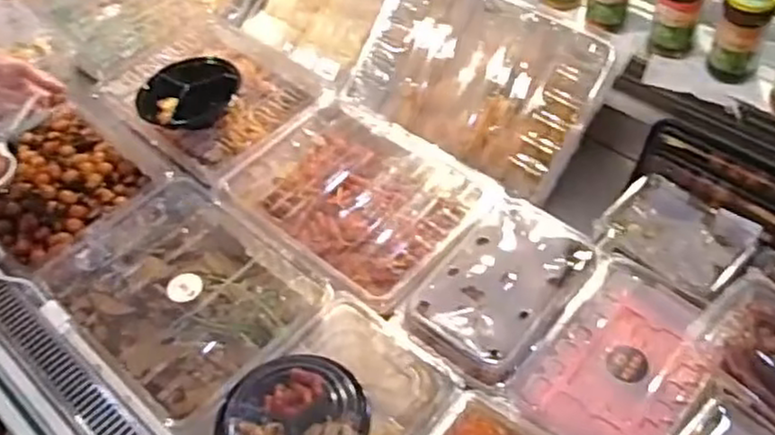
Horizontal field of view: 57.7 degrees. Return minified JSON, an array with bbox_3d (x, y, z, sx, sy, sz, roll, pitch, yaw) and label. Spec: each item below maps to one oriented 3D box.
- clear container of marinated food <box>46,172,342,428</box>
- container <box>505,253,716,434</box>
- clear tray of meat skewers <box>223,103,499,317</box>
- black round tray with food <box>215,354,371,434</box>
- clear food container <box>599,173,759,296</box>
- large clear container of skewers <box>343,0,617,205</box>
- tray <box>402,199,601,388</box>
[{"bbox_3d":[-0.279,0.097,0.959,0.344,0.067,0.262,31,59,26],"label":"clear container of marinated food"},{"bbox_3d":[0.279,0.165,0.837,0.177,0.039,0.262,30,59,26],"label":"container"},{"bbox_3d":[-0.050,-0.031,1.056,0.364,0.055,0.261,32,60,27],"label":"clear tray of meat skewers"},{"bbox_3d":[-0.104,0.239,0.799,0.163,0.055,0.162,6,51,9],"label":"black round tray with food"},{"bbox_3d":[0.386,0.018,0.939,0.174,0.034,0.142,35,61,28],"label":"clear food container"},{"bbox_3d":[0.138,-0.224,1.101,0.389,0.248,0.079,33,16,24],"label":"large clear container of skewers"},{"bbox_3d":[0.145,0.083,0.909,0.166,0.032,0.244,32,59,26],"label":"tray"}]

